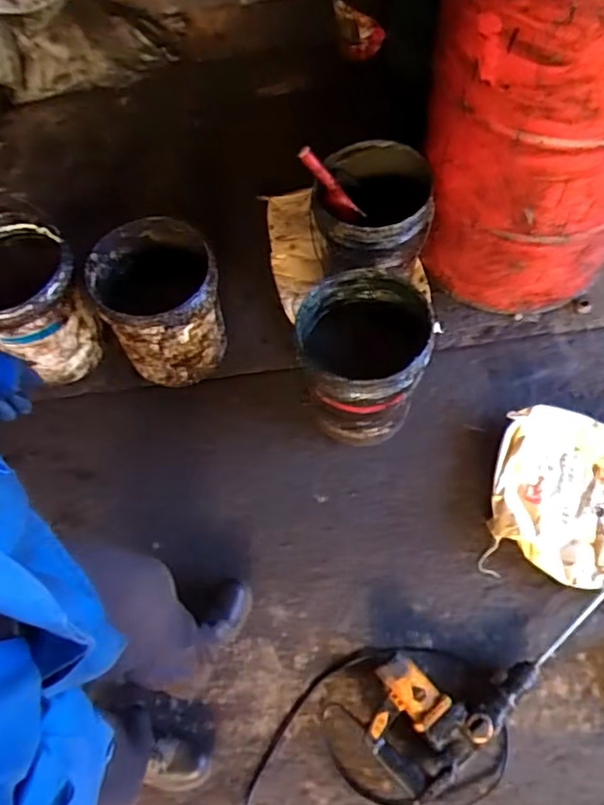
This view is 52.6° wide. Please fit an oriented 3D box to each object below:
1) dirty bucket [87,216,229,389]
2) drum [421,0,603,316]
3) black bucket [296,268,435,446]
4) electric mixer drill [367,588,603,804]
[{"bbox_3d":[-0.365,-0.269,1.625,0.300,0.325,0.327,-19,66,-6],"label":"dirty bucket"},{"bbox_3d":[0.601,-0.683,1.448,0.558,0.917,0.511,31,70,17],"label":"drum"},{"bbox_3d":[0.147,-0.102,1.505,0.286,0.355,0.304,-1,66,2],"label":"black bucket"},{"bbox_3d":[0.509,0.497,1.375,0.880,0.096,0.278,-36,69,-13],"label":"electric mixer drill"}]

